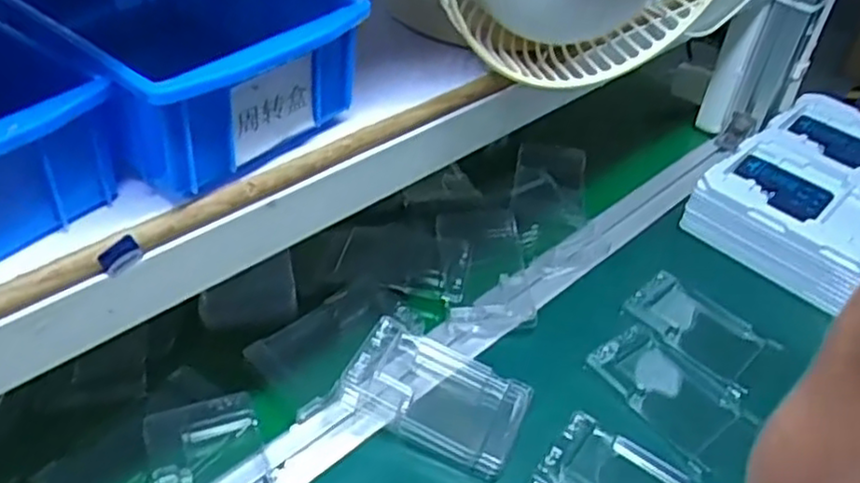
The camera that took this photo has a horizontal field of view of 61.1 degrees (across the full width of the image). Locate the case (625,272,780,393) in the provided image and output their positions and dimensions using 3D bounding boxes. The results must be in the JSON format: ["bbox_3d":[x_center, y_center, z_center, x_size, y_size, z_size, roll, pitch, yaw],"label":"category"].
[{"bbox_3d":[0.232,0.074,0.627,0.076,0.014,0.114,-29,52,-35],"label":"case"}]

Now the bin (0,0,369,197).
[{"bbox_3d":[-0.148,-0.105,0.397,0.198,0.083,0.126,31,46,26],"label":"bin"}]

